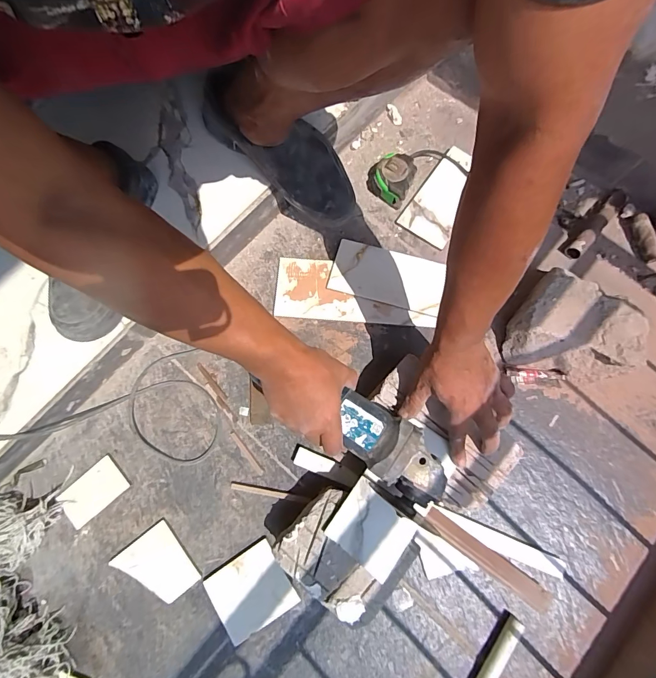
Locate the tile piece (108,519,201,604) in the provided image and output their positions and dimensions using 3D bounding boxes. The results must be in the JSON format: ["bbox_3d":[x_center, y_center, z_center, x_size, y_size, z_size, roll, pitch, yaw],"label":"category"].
[{"bbox_3d":[-0.238,0.319,0.537,0.082,0.010,0.097,-38,79,-7],"label":"tile piece"}]

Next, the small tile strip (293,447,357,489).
[{"bbox_3d":[-0.006,0.185,0.556,0.090,0.006,0.026,21,77,10],"label":"small tile strip"}]

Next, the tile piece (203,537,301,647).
[{"bbox_3d":[-0.106,0.346,0.530,0.099,0.011,0.093,-32,78,-6],"label":"tile piece"}]

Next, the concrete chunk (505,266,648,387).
[{"bbox_3d":[0.359,-0.020,0.571,0.160,0.077,0.137,14,78,5],"label":"concrete chunk"}]

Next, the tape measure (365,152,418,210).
[{"bbox_3d":[0.108,-0.274,0.657,0.076,0.036,0.073,0,77,2],"label":"tape measure"}]

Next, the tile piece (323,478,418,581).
[{"bbox_3d":[0.053,0.235,0.476,0.089,0.014,0.080,38,81,9],"label":"tile piece"}]

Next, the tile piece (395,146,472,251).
[{"bbox_3d":[0.201,-0.244,0.662,0.087,0.015,0.174,35,80,9],"label":"tile piece"}]

